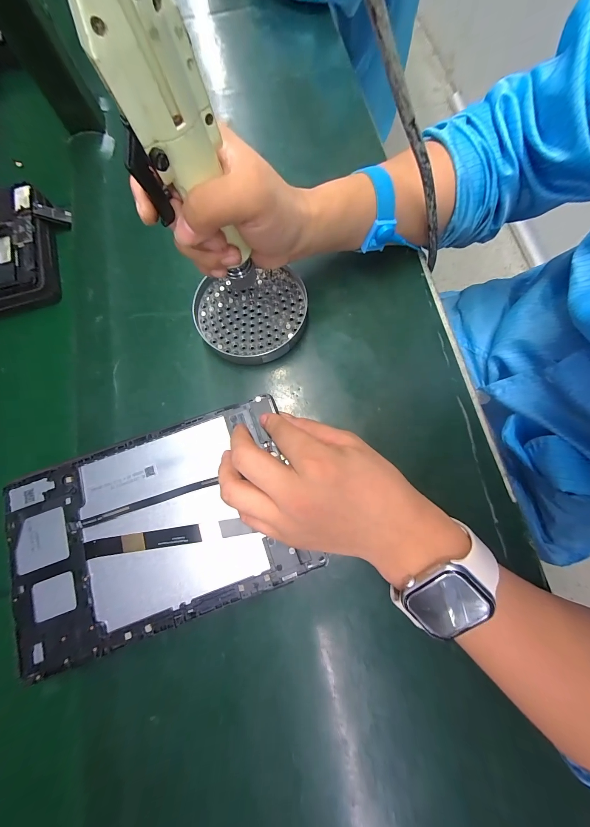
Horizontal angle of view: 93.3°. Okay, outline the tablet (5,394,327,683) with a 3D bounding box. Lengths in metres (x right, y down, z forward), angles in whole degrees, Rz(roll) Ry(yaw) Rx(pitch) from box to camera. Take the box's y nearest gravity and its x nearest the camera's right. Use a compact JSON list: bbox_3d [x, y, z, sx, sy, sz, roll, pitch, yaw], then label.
[{"bbox_3d":[-0.114,0.089,0.227,0.228,0.008,0.149,-18,75,-4],"label":"tablet"}]

